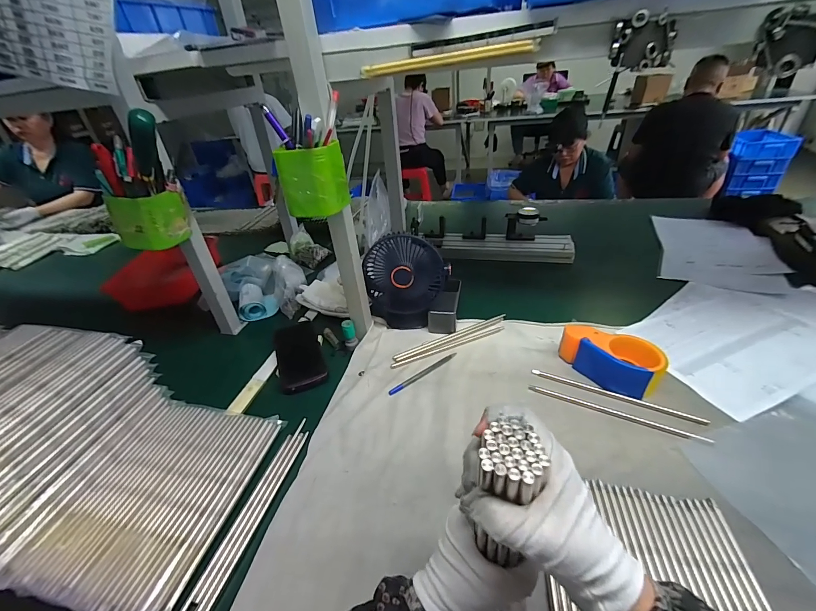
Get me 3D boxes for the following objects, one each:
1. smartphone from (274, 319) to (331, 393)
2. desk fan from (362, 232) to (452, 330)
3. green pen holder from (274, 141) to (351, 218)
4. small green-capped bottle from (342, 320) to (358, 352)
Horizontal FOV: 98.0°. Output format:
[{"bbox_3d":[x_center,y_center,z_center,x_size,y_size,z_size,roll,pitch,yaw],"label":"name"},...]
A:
[{"bbox_3d":[-0.200,0.088,0.654,0.079,0.017,0.172,-17,36,-15],"label":"smartphone"},{"bbox_3d":[-0.014,-0.041,0.669,0.139,0.171,0.077,2,36,12],"label":"desk fan"},{"bbox_3d":[-0.120,-0.166,0.465,0.071,0.079,0.078,1,35,12],"label":"green pen holder"},{"bbox_3d":[-0.107,0.051,0.648,0.024,0.060,0.019,-19,37,-17],"label":"small green-capped bottle"}]

